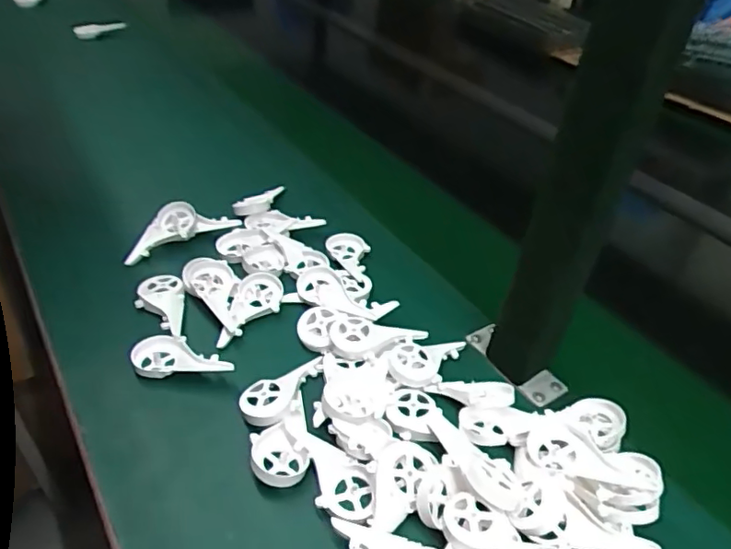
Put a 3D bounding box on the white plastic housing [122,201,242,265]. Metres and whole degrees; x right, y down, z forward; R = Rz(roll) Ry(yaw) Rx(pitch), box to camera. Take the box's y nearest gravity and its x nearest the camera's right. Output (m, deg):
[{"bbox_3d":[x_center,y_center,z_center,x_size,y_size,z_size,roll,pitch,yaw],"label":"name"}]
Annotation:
[{"bbox_3d":[-0.214,-0.055,0.641,0.127,0.030,0.046,-20,46,-27],"label":"white plastic housing"}]

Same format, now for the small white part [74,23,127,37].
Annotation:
[{"bbox_3d":[-0.509,-0.473,1.084,0.111,0.020,0.023,-4,39,10],"label":"small white part"}]

